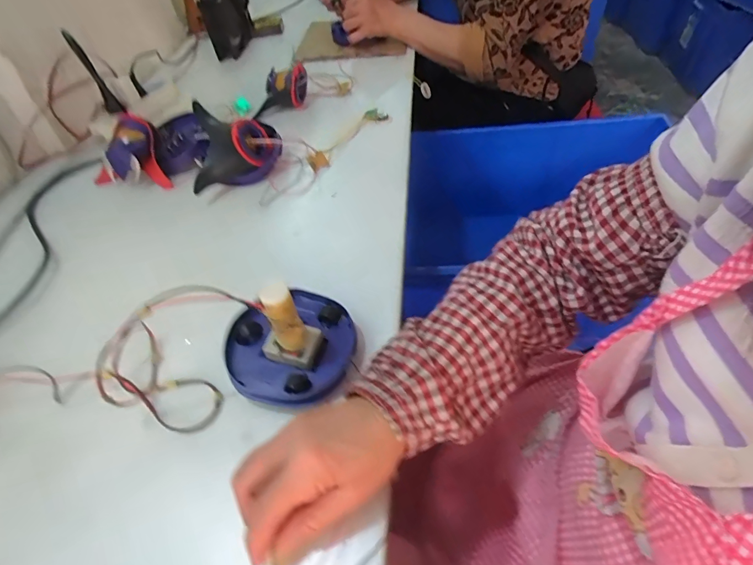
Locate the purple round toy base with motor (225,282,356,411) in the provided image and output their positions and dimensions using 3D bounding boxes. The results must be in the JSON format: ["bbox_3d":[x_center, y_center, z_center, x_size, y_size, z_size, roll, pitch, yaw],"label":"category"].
[{"bbox_3d":[-0.072,0.044,0.341,0.110,0.087,0.096,-26,51,-16],"label":"purple round toy base with motor"}]

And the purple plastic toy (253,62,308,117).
[{"bbox_3d":[-0.159,-0.317,0.684,0.069,0.061,0.076,5,50,12],"label":"purple plastic toy"}]

